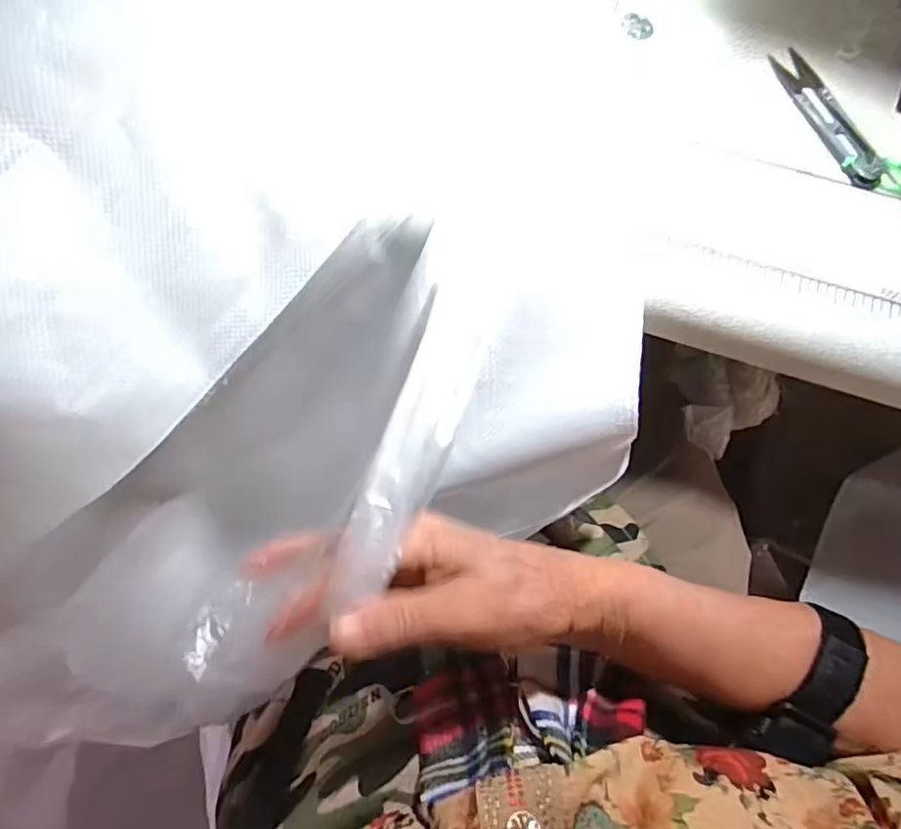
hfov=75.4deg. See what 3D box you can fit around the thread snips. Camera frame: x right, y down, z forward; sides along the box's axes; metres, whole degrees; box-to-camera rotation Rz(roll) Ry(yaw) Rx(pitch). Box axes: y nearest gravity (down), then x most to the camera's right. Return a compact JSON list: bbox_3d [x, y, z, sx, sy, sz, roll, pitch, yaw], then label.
[{"bbox_3d":[0.223,-0.176,0.343,0.024,0.007,0.099,-21,78,-6],"label":"thread snips"}]

